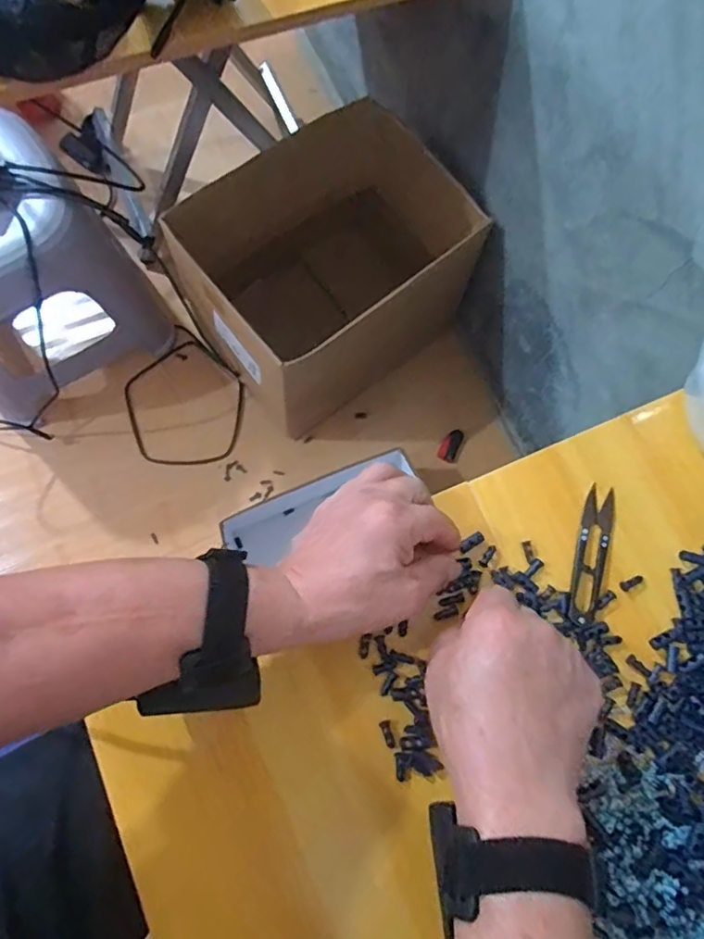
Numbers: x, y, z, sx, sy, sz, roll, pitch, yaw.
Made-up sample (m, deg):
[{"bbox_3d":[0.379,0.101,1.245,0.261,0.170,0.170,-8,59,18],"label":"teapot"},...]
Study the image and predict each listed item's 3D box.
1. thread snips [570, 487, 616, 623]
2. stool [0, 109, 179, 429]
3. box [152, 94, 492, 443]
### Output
[{"bbox_3d":[0.169,0.060,0.393,0.021,0.008,0.098,18,75,2],"label":"thread snips"},{"bbox_3d":[-0.481,-0.281,0.795,0.285,0.320,0.275,-35,80,-11],"label":"stool"},{"bbox_3d":[-0.033,-0.299,0.880,0.401,0.271,0.297,-37,80,-11],"label":"box"}]

